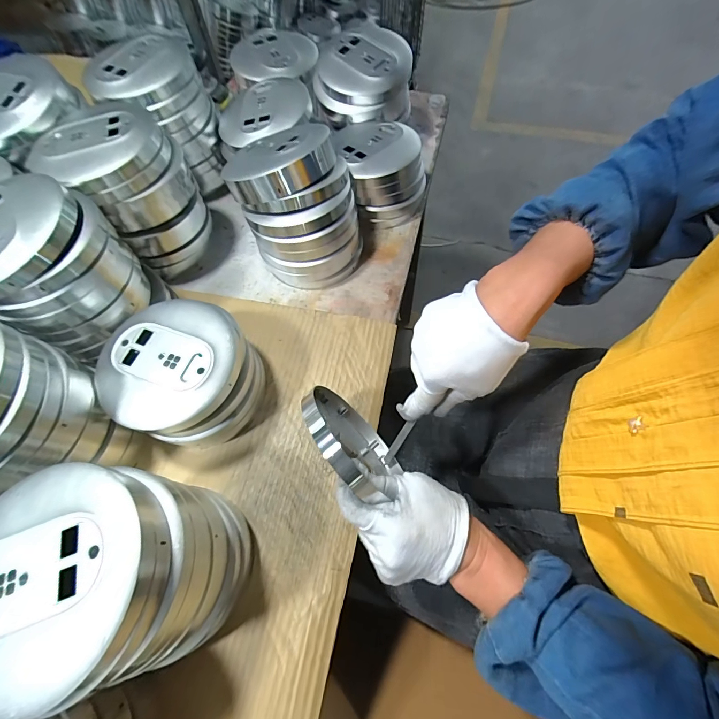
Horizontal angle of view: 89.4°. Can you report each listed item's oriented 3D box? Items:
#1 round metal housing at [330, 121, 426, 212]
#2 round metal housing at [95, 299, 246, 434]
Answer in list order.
[{"bbox_3d":[0.030,-0.283,0.535,0.125,0.084,0.147,-11,64,-3],"label":"round metal housing"},{"bbox_3d":[-0.184,0.002,0.352,0.131,0.022,0.129,-1,64,2],"label":"round metal housing"}]

